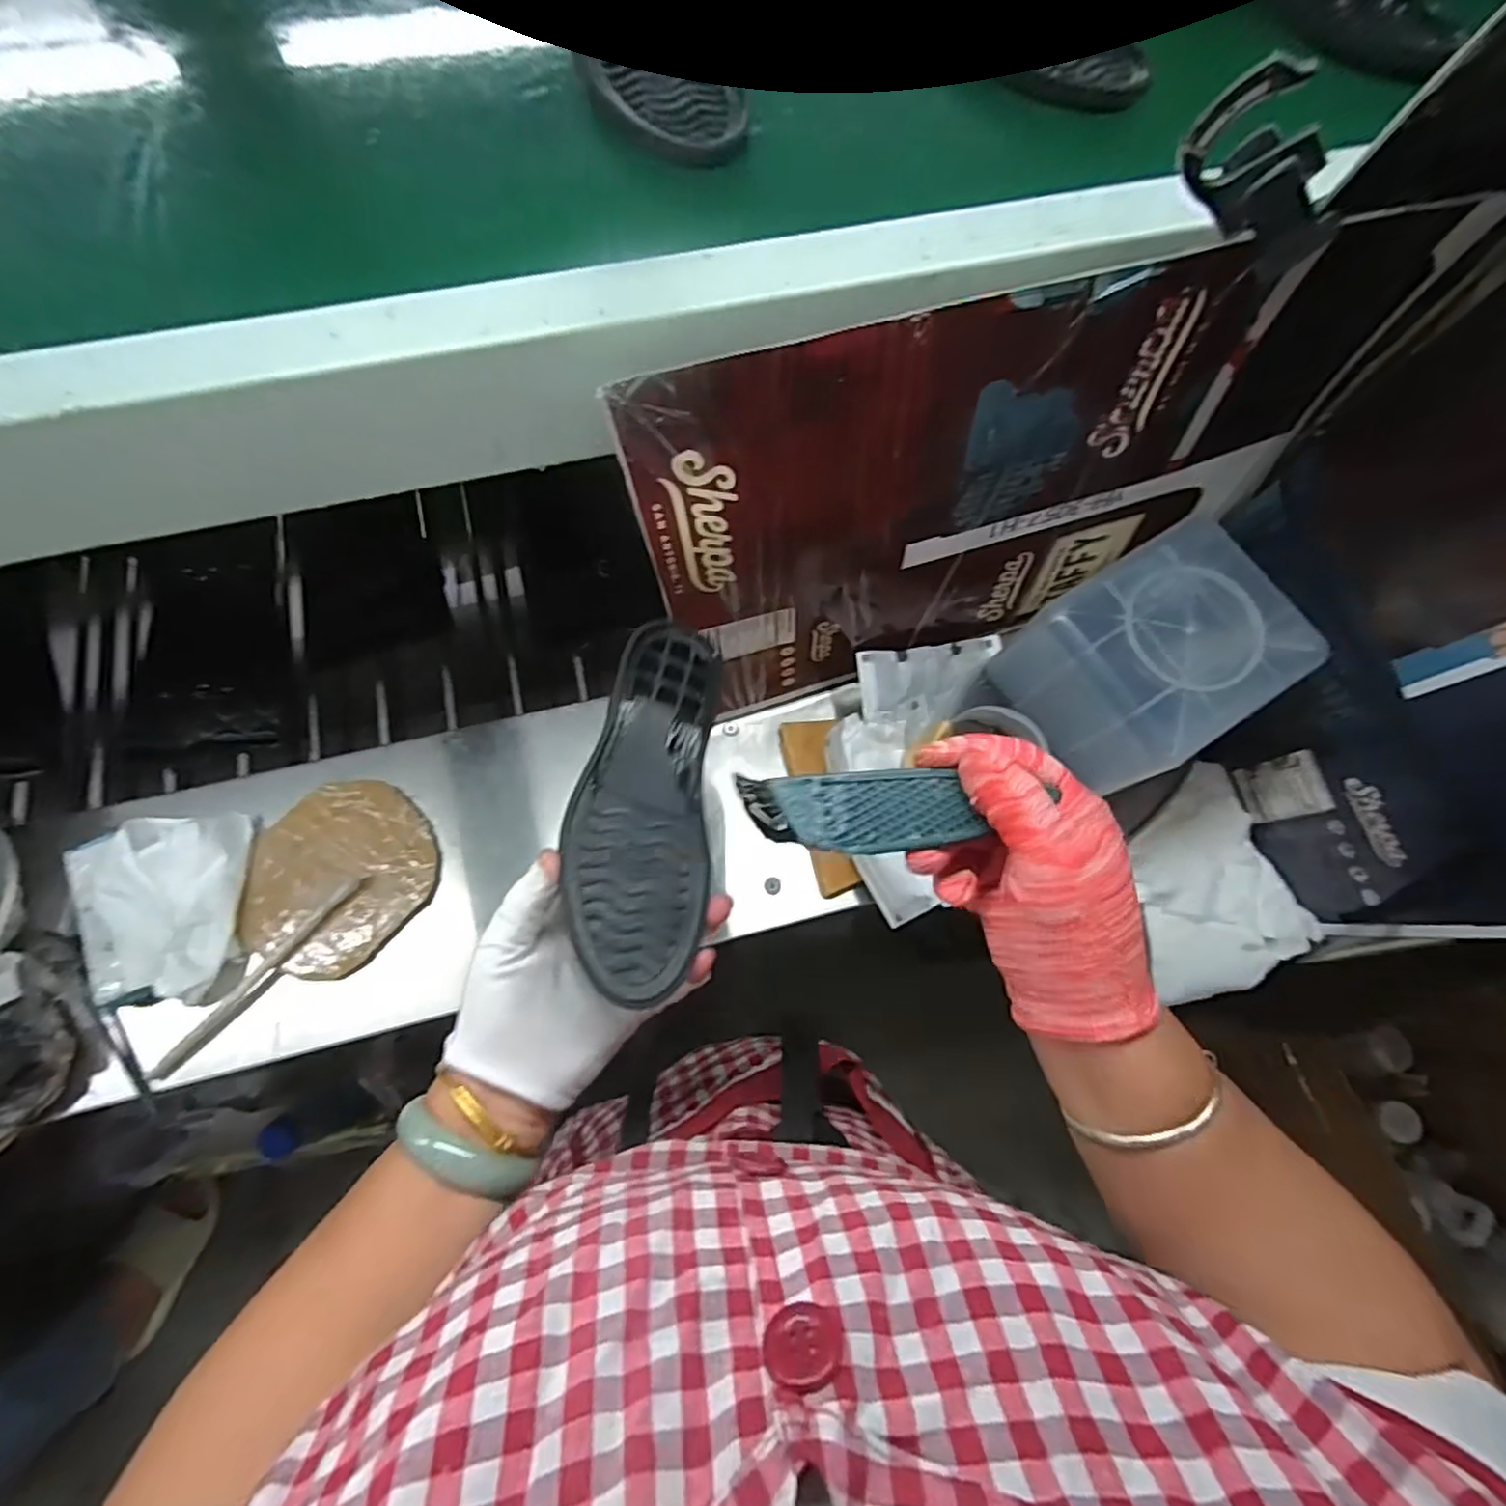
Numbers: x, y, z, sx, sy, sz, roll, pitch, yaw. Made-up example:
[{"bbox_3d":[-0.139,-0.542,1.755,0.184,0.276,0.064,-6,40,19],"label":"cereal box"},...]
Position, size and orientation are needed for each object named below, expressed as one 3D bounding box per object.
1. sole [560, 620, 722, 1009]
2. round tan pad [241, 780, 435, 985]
[{"bbox_3d":[-0.059,0.022,0.359,0.071,0.024,0.198,11,69,-19],"label":"sole"},{"bbox_3d":[-0.346,0.101,0.554,0.155,0.014,0.142,0,71,-1],"label":"round tan pad"}]

